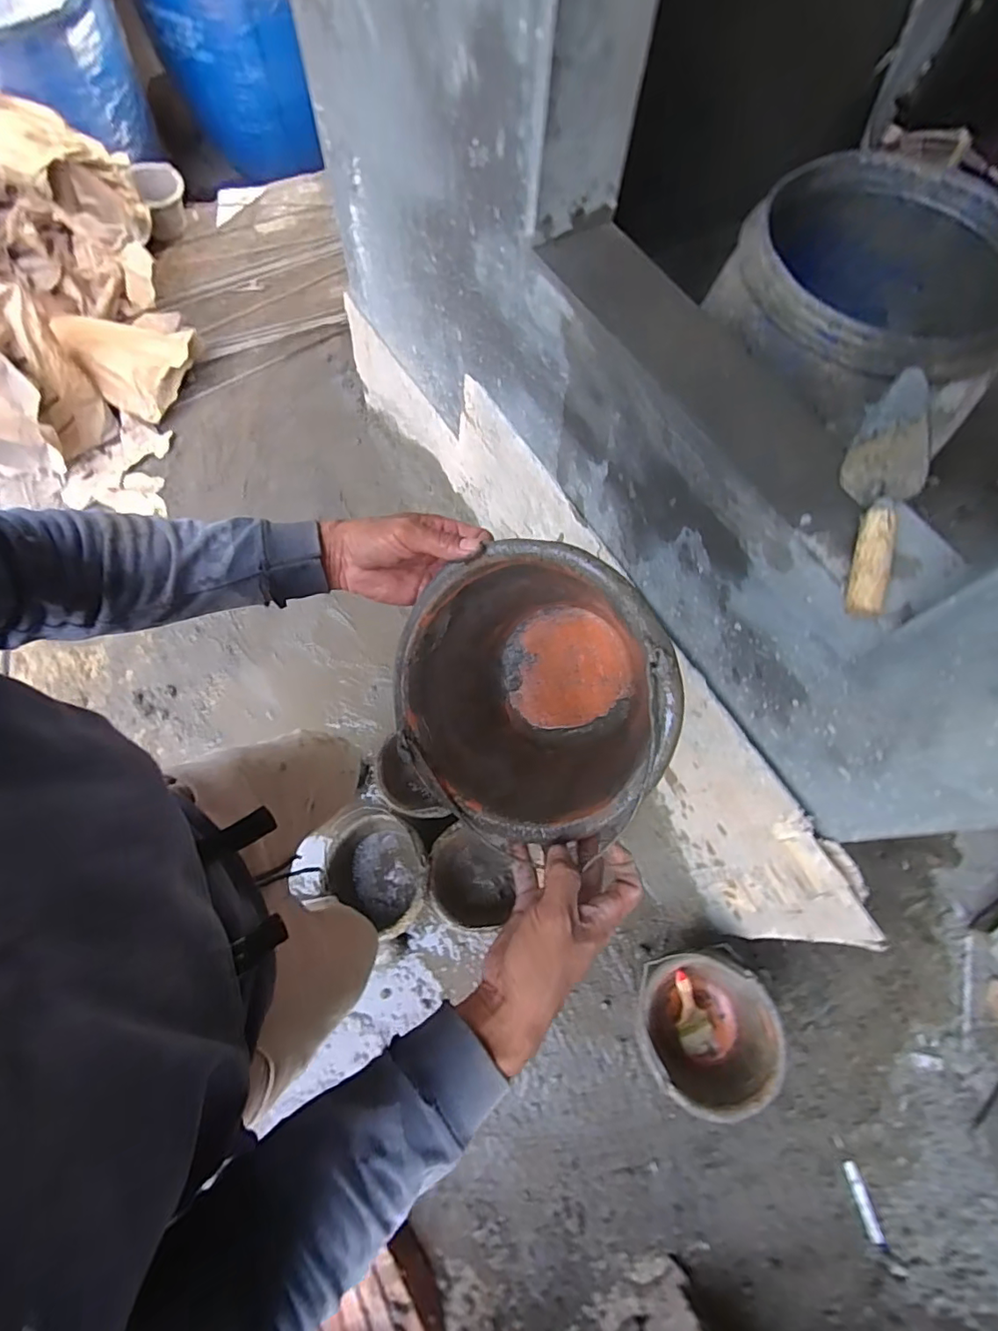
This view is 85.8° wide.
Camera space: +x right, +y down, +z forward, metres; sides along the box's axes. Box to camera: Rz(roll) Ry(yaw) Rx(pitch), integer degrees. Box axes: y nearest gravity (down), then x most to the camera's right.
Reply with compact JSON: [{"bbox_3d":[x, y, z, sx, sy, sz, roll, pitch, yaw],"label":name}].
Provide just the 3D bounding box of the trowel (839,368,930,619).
[{"bbox_3d":[0.423,-0.192,0.592,0.086,0.061,0.307,26,70,7],"label":"trowel"}]

